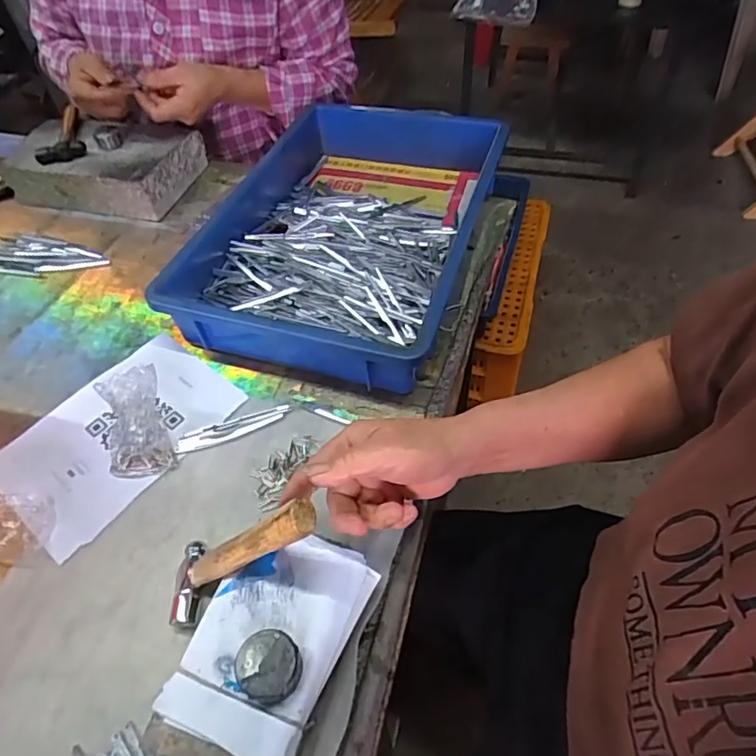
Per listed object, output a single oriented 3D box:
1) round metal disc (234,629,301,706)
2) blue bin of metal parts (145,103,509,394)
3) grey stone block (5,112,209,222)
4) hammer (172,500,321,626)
[{"bbox_3d":[-0.067,0.179,0.338,0.037,0.018,0.039,-1,50,2],"label":"round metal disc"},{"bbox_3d":[-0.036,-0.184,0.652,0.302,0.090,0.425,14,52,14],"label":"blue bin of metal parts"},{"bbox_3d":[-0.395,-0.316,0.798,0.239,0.070,0.161,12,52,12],"label":"grey stone block"},{"bbox_3d":[-0.096,0.120,0.374,0.016,0.153,0.055,29,41,-33],"label":"hammer"}]

